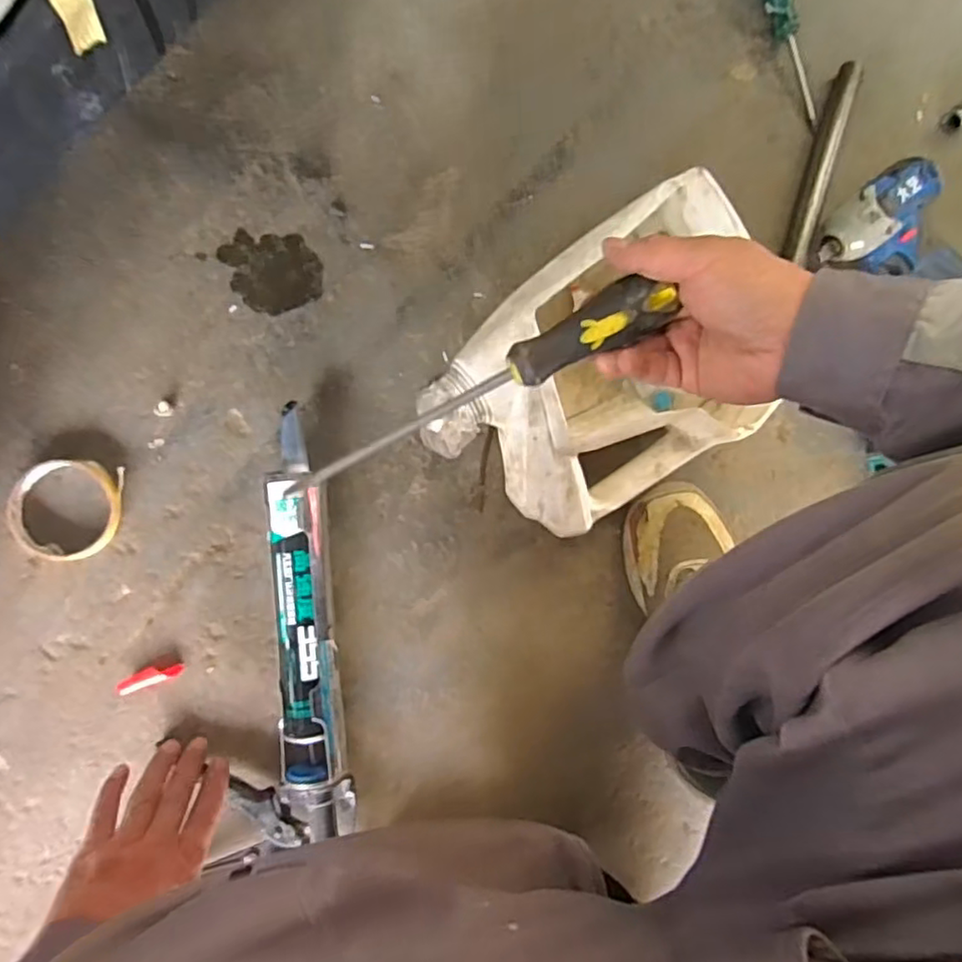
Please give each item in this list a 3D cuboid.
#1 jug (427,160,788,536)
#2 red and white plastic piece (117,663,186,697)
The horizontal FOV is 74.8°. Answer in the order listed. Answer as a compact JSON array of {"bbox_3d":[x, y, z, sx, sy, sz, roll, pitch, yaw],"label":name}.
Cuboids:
[{"bbox_3d":[0.105,-0.091,0.564,0.307,0.105,0.217,-31,91,-9],"label":"jug"},{"bbox_3d":[-0.279,0.165,0.529,0.051,0.015,0.015,-19,89,-9],"label":"red and white plastic piece"}]

